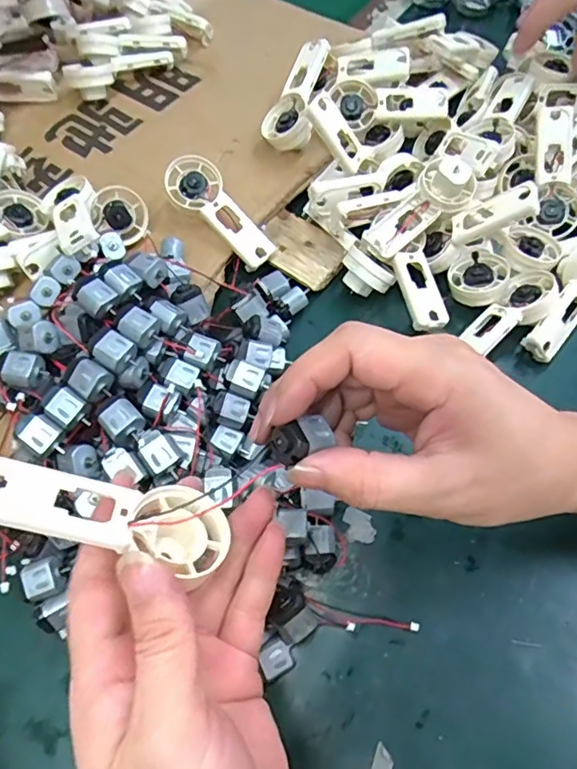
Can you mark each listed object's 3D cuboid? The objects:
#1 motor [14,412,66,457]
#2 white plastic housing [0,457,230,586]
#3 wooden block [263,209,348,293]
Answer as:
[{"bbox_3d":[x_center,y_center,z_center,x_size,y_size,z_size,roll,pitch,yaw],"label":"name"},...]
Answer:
[{"bbox_3d":[-0.134,0.028,0.303,0.026,0.011,0.019,39,73,-6],"label":"motor"},{"bbox_3d":[-0.068,0.049,0.210,0.093,0.013,0.032,19,62,-23],"label":"white plastic housing"},{"bbox_3d":[0.007,-0.101,0.409,0.043,0.009,0.068,-43,69,-16],"label":"wooden block"}]

